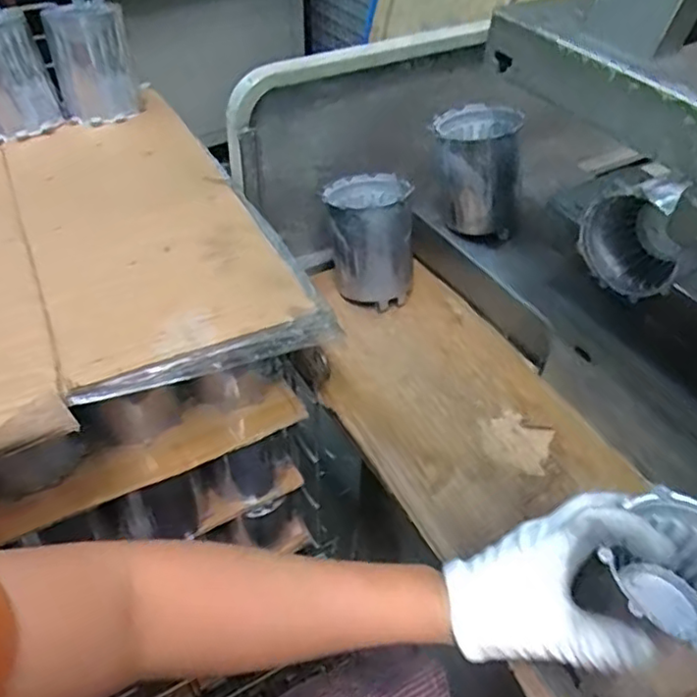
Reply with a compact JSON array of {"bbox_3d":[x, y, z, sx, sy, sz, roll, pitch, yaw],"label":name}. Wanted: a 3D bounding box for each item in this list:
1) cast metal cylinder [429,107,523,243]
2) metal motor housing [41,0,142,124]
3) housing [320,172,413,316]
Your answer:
[{"bbox_3d":[0.146,-0.197,0.714,0.095,0.134,0.091,0,35,9],"label":"cast metal cylinder"},{"bbox_3d":[-0.304,-0.340,0.750,0.088,0.120,0.090,-16,49,-16],"label":"metal motor housing"},{"bbox_3d":[0.025,-0.120,0.706,0.096,0.125,0.111,3,46,1],"label":"housing"}]

